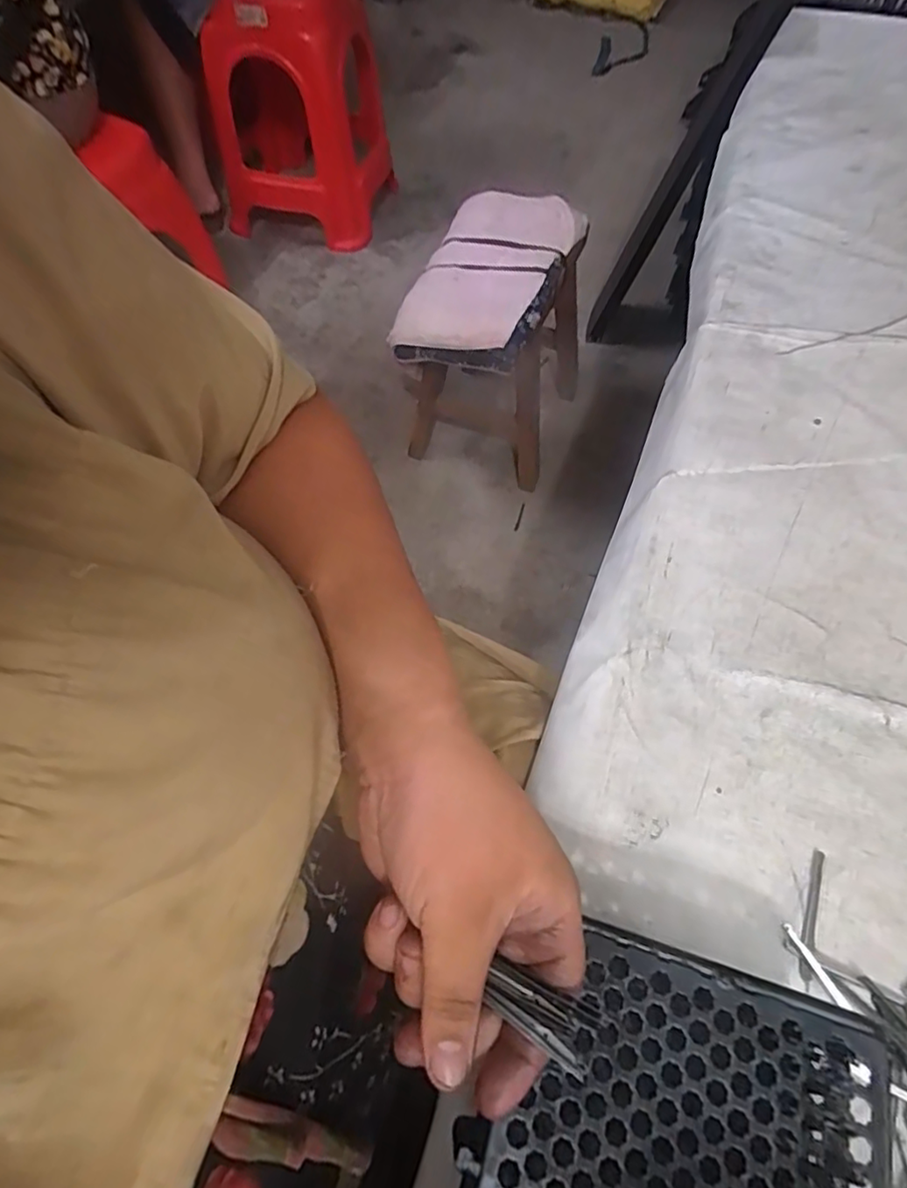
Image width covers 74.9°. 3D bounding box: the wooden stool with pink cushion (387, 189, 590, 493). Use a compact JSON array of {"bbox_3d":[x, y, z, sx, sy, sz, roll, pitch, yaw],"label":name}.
[{"bbox_3d":[0.083,-0.436,1.082,0.247,0.370,0.361,18,62,10],"label":"wooden stool with pink cushion"}]

